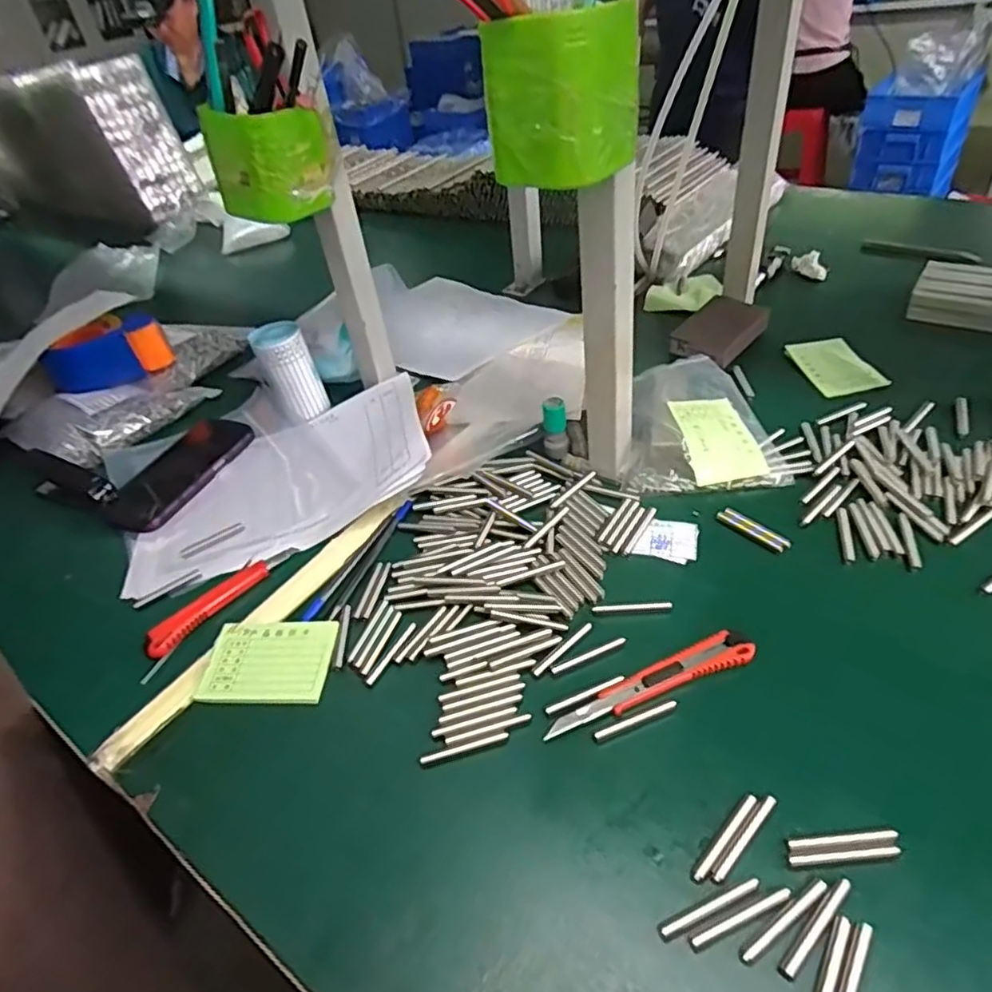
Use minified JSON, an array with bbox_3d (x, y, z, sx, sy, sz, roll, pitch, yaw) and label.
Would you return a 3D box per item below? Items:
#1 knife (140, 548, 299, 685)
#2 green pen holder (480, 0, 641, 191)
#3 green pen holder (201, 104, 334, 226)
[{"bbox_3d":[-0.236,0.087,0.534,0.025,0.014,0.149,22,50,30],"label":"knife"},{"bbox_3d":[0.038,-0.228,0.363,0.066,0.080,0.059,27,53,33],"label":"green pen holder"},{"bbox_3d":[-0.190,-0.285,0.545,0.077,0.079,0.078,14,47,24],"label":"green pen holder"}]

